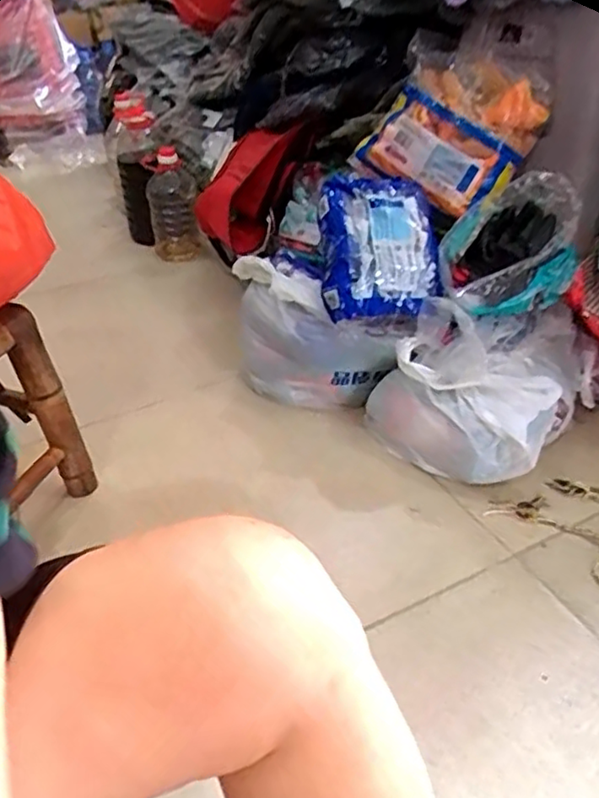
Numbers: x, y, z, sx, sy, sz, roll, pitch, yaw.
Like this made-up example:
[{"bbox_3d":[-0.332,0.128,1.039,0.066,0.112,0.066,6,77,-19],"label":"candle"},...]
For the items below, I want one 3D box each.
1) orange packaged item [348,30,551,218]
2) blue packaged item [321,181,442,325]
[{"bbox_3d":[0.230,-0.426,1.025,0.263,0.227,0.083,33,33,13],"label":"orange packaged item"},{"bbox_3d":[0.125,-0.241,1.008,0.177,0.226,0.056,-3,-1,0],"label":"blue packaged item"}]

